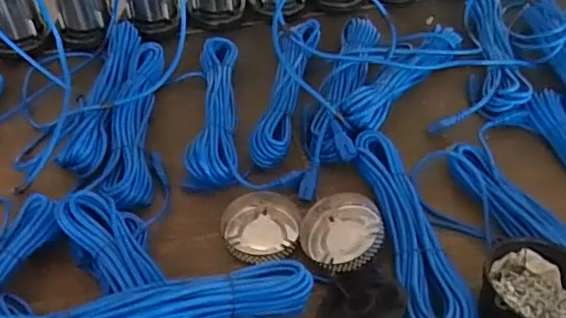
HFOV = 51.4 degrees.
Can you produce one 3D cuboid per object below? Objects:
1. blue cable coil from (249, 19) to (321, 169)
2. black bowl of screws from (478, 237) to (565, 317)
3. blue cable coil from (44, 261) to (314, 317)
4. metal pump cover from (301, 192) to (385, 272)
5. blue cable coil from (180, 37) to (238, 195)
[{"bbox_3d":[0.008,-0.136,0.968,0.058,0.051,0.346,8,45,8],"label":"blue cable coil"},{"bbox_3d":[0.295,0.156,0.683,0.119,0.074,0.129,0,45,0],"label":"black bowl of screws"},{"bbox_3d":[-0.139,0.167,0.630,0.358,0.066,0.063,-15,46,-14],"label":"blue cable coil"},{"bbox_3d":[0.079,0.097,0.766,0.103,0.026,0.109,-47,47,-11],"label":"metal pump cover"},{"bbox_3d":[-0.109,-0.089,0.948,0.082,0.038,0.347,-1,45,0],"label":"blue cable coil"}]

